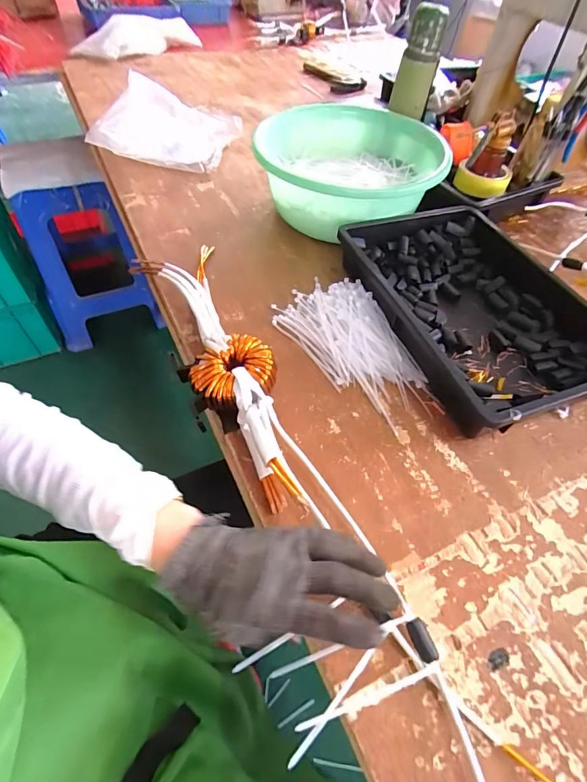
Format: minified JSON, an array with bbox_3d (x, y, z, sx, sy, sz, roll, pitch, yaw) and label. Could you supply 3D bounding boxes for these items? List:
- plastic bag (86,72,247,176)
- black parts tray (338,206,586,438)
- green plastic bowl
[{"bbox_3d":[-0.248,-0.534,0.783,0.261,0.088,0.183,1,52,-3],"label":"plastic bag"},{"bbox_3d":[0.246,-0.120,0.542,0.262,0.067,0.364,-15,55,-15],"label":"black parts tray"},{"bbox_3d":[0.104,-0.350,0.669,0.261,0.127,0.300,22,54,13],"label":"green plastic bowl"}]

